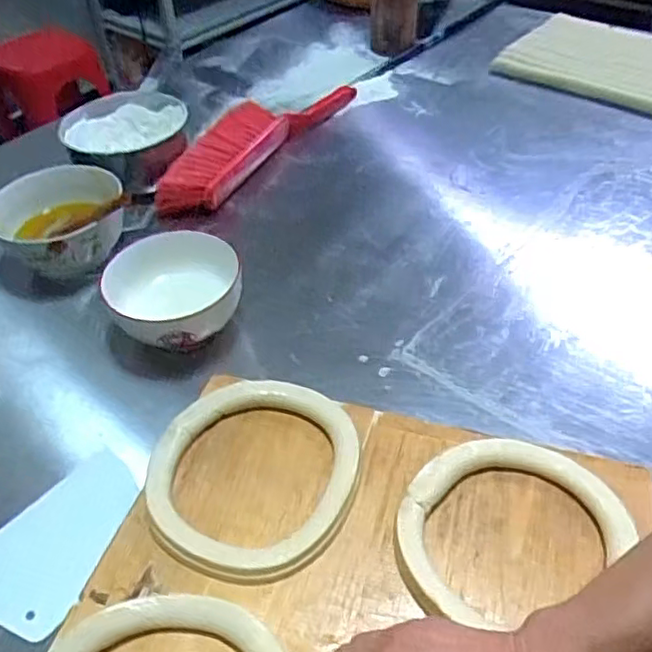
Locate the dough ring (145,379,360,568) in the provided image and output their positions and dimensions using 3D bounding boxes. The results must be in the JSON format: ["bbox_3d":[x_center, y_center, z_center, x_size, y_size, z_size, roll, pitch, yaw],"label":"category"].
[{"bbox_3d":[-0.060,0.118,0.529,0.163,0.026,0.170,-2,44,2],"label":"dough ring"}]

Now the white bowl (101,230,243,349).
[{"bbox_3d":[-0.148,-0.023,0.634,0.131,0.080,0.120,-2,44,2],"label":"white bowl"}]

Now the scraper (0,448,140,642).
[{"bbox_3d":[-0.214,0.163,0.505,0.096,0.008,0.144,15,47,18],"label":"scraper"}]

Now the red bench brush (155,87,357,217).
[{"bbox_3d":[-0.093,-0.278,0.915,0.079,0.064,0.399,21,49,24],"label":"red bench brush"}]

